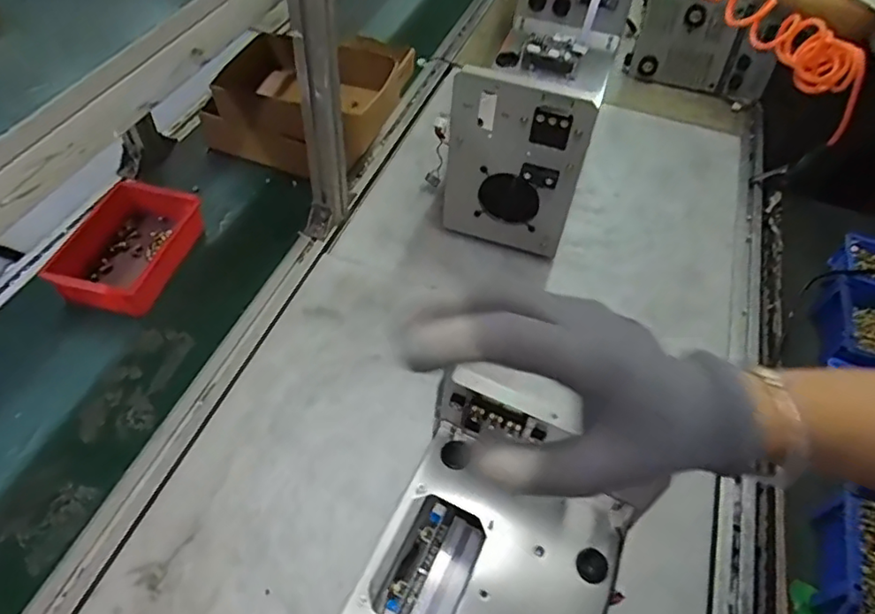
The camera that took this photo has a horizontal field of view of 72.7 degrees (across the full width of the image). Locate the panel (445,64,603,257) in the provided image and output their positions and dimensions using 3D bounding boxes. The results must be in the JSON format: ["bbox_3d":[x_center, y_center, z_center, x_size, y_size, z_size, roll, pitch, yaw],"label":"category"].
[{"bbox_3d":[0.099,-0.177,0.816,0.175,0.282,0.022,21,53,11],"label":"panel"}]

